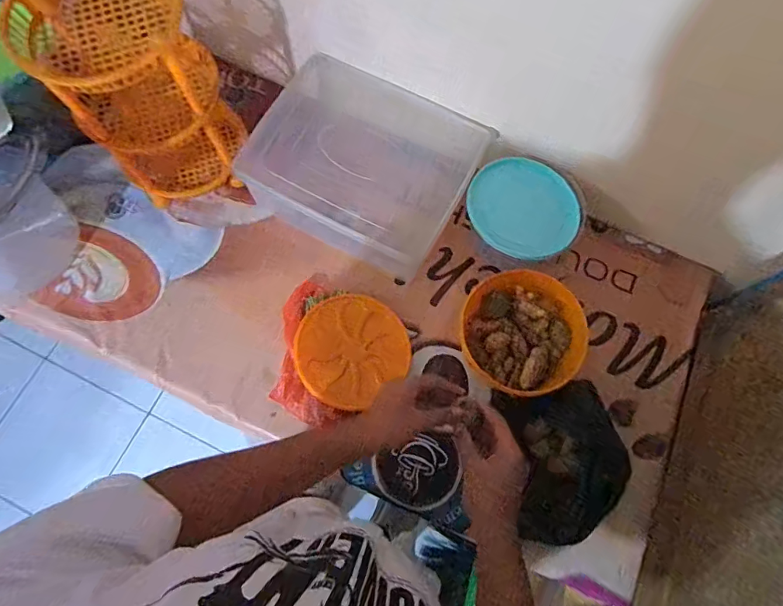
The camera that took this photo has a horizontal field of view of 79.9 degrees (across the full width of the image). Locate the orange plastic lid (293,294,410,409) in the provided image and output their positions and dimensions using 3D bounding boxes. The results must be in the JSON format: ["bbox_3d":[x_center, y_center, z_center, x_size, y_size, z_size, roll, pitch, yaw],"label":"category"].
[{"bbox_3d":[-0.067,0.072,0.782,0.184,0.021,0.174,3,77,-15],"label":"orange plastic lid"}]

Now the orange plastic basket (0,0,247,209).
[{"bbox_3d":[-0.393,-0.338,0.757,0.222,0.318,0.213,-29,76,-10],"label":"orange plastic basket"}]

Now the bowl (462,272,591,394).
[{"bbox_3d":[0.206,0.049,0.766,0.183,0.110,0.172,1,73,-2],"label":"bowl"}]

